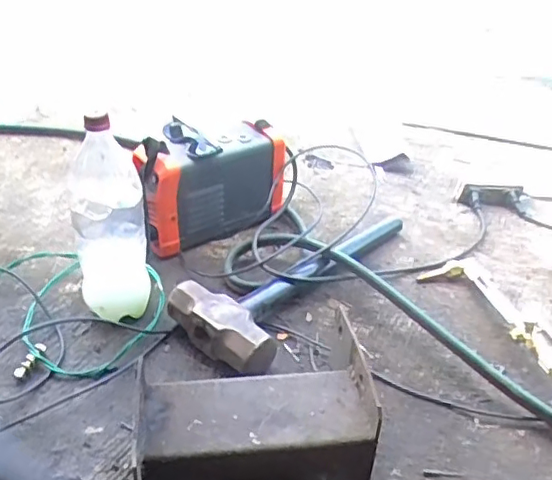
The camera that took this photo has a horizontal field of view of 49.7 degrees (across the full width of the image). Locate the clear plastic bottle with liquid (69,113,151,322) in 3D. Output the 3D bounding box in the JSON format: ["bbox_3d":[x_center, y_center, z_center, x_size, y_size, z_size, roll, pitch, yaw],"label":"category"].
[{"bbox_3d":[-0.218,-0.016,0.780,0.084,0.291,0.077,1,37,-1],"label":"clear plastic bottle with liquid"}]

